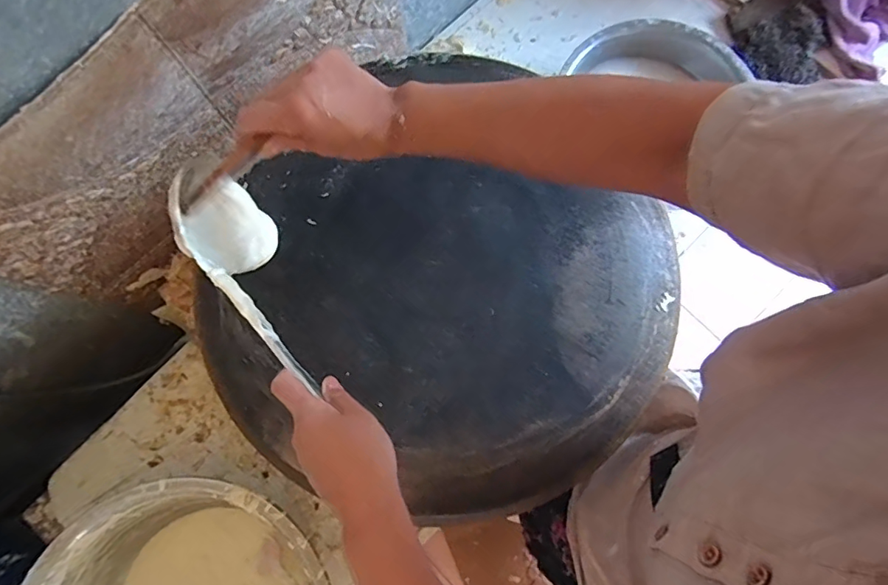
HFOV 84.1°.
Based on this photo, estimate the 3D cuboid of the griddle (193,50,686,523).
[{"bbox_3d":[-0.007,0.003,0.555,0.490,0.025,0.476,0,78,0],"label":"griddle"}]

